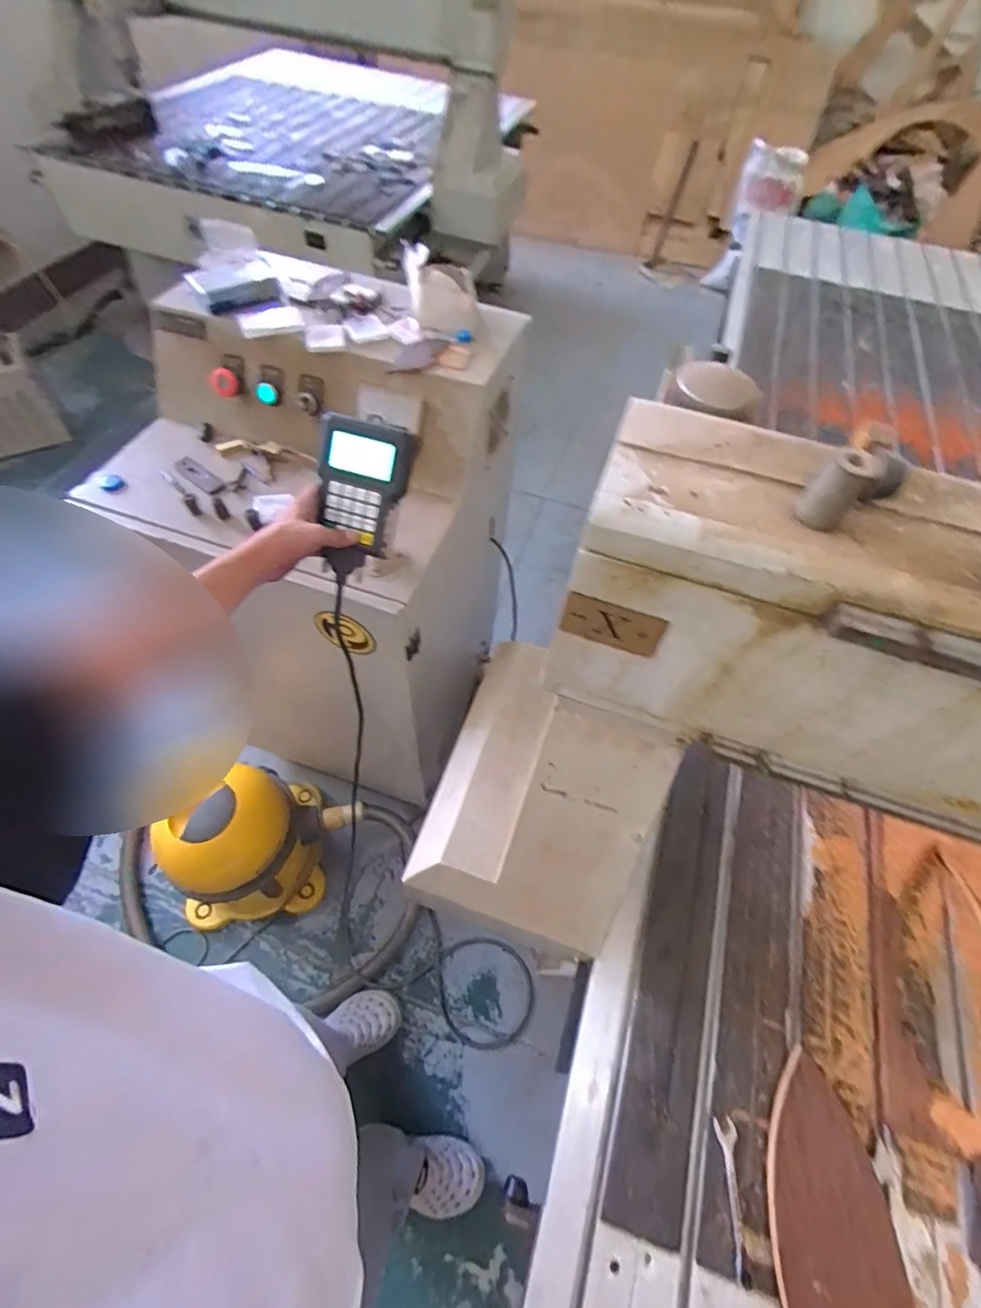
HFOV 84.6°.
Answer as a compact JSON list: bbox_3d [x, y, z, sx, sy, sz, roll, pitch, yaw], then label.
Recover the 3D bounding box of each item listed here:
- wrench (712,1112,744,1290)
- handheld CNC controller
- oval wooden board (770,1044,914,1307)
[{"bbox_3d":[0.258,0.570,0.567,0.023,0.010,0.125,3,58,-2],"label":"wrench"},{"bbox_3d":[-0.164,-0.184,0.646,0.112,0.175,0.029,19,19,8],"label":"handheld CNC controller"},{"bbox_3d":[0.347,0.586,0.543,0.117,0.029,0.276,15,58,5],"label":"oval wooden board"}]

